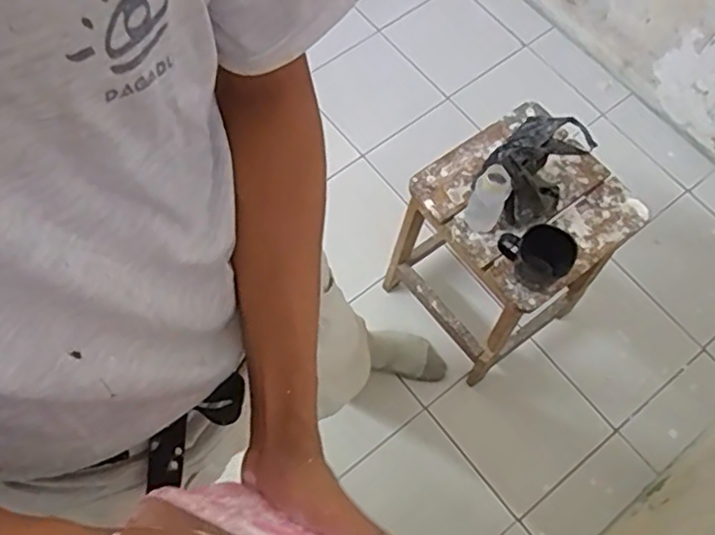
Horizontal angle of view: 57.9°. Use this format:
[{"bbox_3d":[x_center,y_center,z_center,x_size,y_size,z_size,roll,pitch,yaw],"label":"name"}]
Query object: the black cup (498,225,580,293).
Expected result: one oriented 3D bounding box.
[{"bbox_3d":[0.275,-0.021,0.990,0.073,0.075,0.102,-40,74,-16],"label":"black cup"}]

